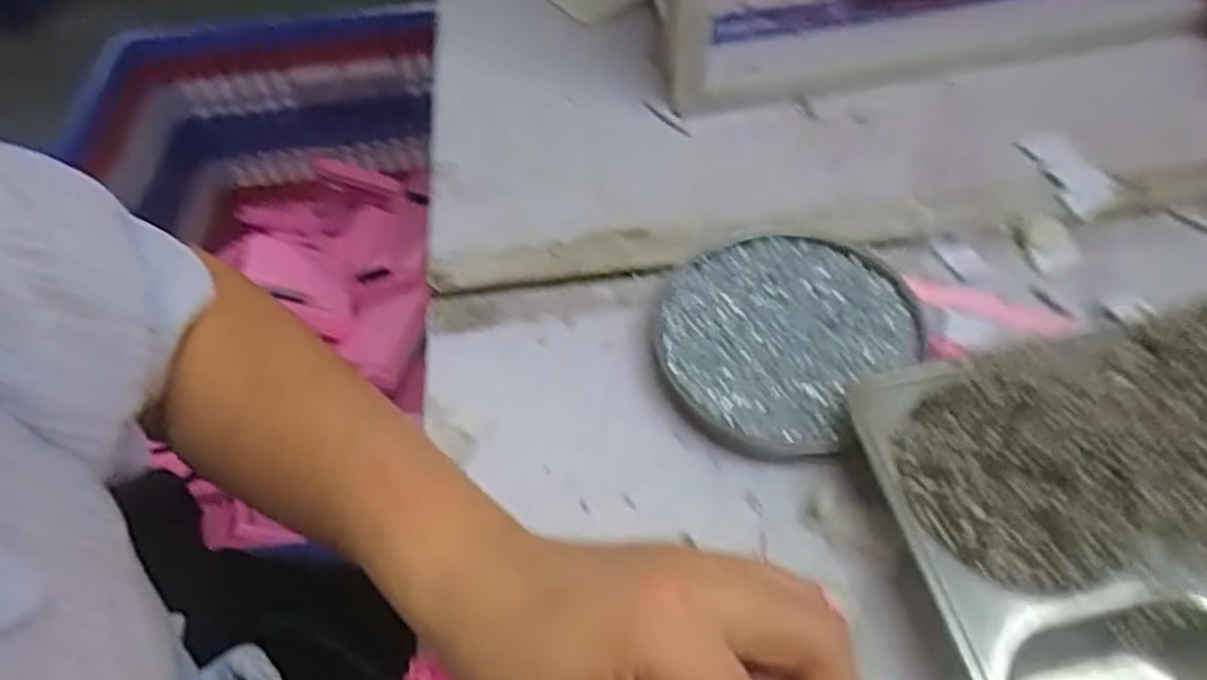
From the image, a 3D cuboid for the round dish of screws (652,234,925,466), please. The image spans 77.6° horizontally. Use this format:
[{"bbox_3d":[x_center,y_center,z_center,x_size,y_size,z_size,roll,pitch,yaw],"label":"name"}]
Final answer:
[{"bbox_3d":[0.092,-0.001,0.397,0.129,0.022,0.123,-3,54,4],"label":"round dish of screws"}]

